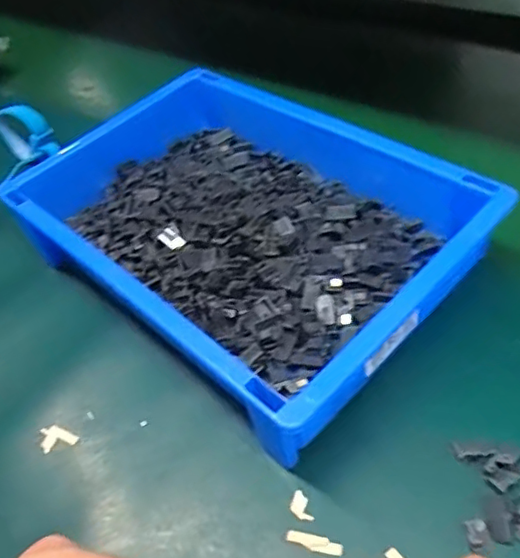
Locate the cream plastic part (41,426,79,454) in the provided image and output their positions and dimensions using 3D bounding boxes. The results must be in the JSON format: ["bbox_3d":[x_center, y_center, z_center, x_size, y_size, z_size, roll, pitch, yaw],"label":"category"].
[{"bbox_3d":[-0.129,0.101,0.374,0.023,0.005,0.017,-17,48,-3],"label":"cream plastic part"}]

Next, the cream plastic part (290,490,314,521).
[{"bbox_3d":[0.022,0.125,0.317,0.010,0.004,0.017,-29,50,-14],"label":"cream plastic part"}]

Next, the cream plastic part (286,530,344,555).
[{"bbox_3d":[0.029,0.138,0.305,0.030,0.004,0.008,12,53,21],"label":"cream plastic part"}]

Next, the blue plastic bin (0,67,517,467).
[{"bbox_3d":[-0.014,-0.041,0.419,0.215,0.085,0.304,-40,54,-22],"label":"blue plastic bin"}]

